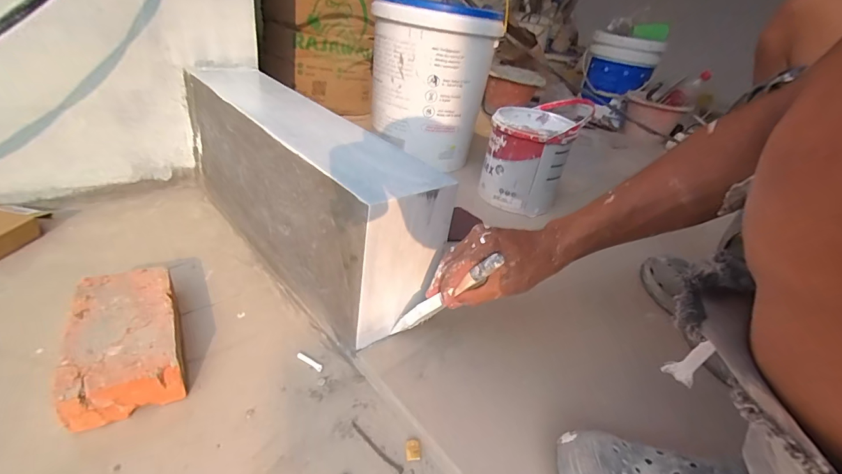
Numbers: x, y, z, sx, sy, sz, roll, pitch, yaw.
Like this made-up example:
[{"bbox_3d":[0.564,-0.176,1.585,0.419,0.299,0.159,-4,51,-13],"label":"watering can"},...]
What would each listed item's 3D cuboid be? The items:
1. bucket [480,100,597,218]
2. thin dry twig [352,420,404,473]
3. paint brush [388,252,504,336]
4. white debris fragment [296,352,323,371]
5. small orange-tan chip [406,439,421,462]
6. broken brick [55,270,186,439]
[{"bbox_3d":[0.243,-0.181,0.899,0.174,0.184,0.199,24,34,21],"label":"bucket"},{"bbox_3d":[-0.048,0.220,0.413,0.075,0.004,0.008,30,36,28],"label":"thin dry twig"},{"bbox_3d":[0.020,0.072,0.443,0.022,0.192,0.021,44,40,-4],"label":"paint brush"},{"bbox_3d":[-0.139,0.156,0.492,0.039,0.004,0.009,25,34,22],"label":"white debris fragment"},{"bbox_3d":[-0.008,0.224,0.413,0.014,0.007,0.019,4,32,-11],"label":"small orange-tan chip"},{"bbox_3d":[-0.338,0.115,0.458,0.103,0.055,0.191,-11,37,-27],"label":"broken brick"}]

